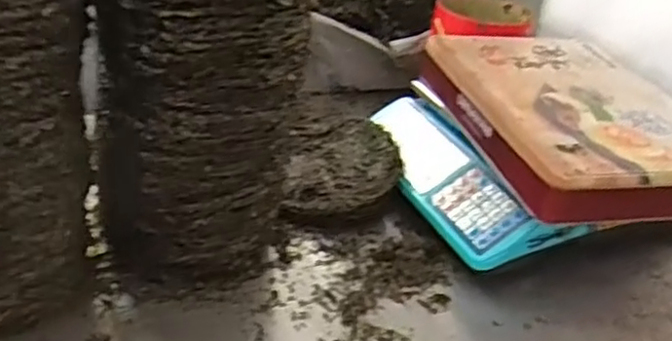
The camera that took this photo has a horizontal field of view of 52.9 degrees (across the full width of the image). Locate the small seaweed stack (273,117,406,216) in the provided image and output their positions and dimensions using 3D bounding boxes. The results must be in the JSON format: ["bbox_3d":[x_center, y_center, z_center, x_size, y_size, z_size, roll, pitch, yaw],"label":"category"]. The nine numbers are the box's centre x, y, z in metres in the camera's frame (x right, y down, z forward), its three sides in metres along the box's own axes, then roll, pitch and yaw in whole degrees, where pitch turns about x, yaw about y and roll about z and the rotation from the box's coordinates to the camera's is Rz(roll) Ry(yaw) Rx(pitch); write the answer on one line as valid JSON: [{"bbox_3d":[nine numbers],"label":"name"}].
[{"bbox_3d":[0.005,-0.001,0.896,0.161,0.063,0.204,8,28,1],"label":"small seaweed stack"}]

